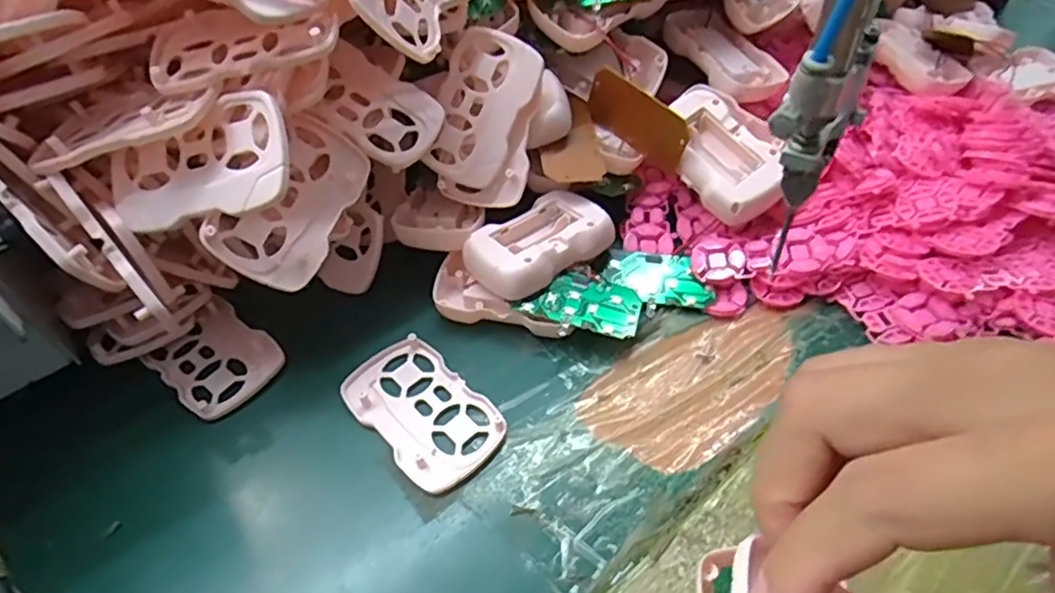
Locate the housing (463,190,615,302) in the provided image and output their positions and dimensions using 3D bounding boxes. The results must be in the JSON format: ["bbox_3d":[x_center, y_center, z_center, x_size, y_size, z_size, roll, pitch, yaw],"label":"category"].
[{"bbox_3d":[0.007,-0.032,0.370,0.084,0.024,0.050,-34,57,-25],"label":"housing"}]

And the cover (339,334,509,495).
[{"bbox_3d":[-0.055,0.058,0.328,0.055,0.004,0.088,-36,58,-26],"label":"cover"}]

